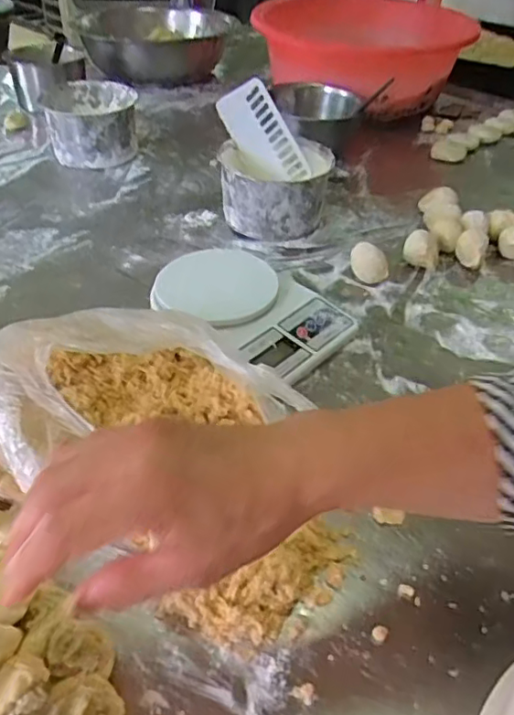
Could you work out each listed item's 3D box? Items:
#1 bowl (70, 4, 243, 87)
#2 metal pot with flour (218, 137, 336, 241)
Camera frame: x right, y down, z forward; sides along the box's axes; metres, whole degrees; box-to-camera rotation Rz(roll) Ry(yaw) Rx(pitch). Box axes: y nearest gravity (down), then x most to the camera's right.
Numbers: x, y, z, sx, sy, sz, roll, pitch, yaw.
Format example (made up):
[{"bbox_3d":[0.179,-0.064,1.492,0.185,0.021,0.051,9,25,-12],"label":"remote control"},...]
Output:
[{"bbox_3d":[-0.225,-0.718,1.331,0.320,0.092,0.323,1,42,-1],"label":"bowl"},{"bbox_3d":[0.025,-0.223,0.786,0.140,0.092,0.132,1,42,-1],"label":"metal pot with flour"}]

